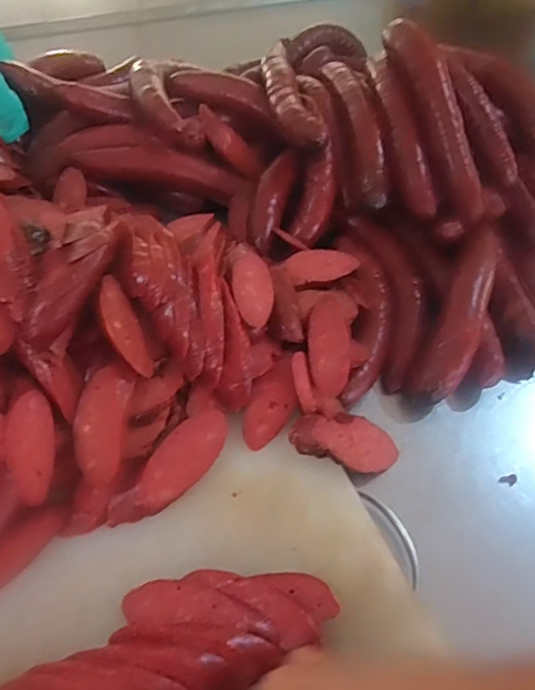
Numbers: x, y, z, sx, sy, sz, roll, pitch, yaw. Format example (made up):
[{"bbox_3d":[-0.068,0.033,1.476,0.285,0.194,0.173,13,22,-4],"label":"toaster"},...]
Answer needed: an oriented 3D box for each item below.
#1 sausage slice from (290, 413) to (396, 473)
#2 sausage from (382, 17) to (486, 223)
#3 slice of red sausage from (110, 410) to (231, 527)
[{"bbox_3d":[0.070,0.084,0.470,0.102,0.020,0.042,15,51,-22],"label":"sausage slice"},{"bbox_3d":[0.180,-0.247,0.593,0.043,0.037,0.245,-16,82,-16],"label":"sausage"},{"bbox_3d":[-0.073,0.097,0.437,0.038,0.020,0.112,34,58,17],"label":"slice of red sausage"}]

